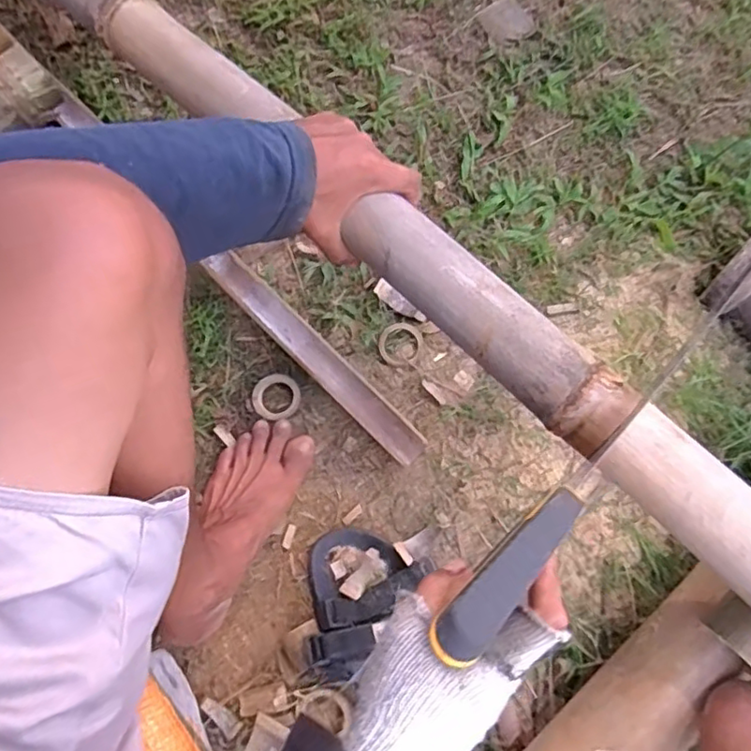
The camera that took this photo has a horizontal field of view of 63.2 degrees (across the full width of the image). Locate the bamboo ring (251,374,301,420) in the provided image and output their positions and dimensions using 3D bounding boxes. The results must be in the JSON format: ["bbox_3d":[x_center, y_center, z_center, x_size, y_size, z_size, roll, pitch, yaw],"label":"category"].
[{"bbox_3d":[-0.115,0.026,0.712,0.056,0.011,0.054,0,74,-1],"label":"bamboo ring"}]

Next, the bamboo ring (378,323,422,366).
[{"bbox_3d":[0.031,-0.037,0.730,0.055,0.007,0.050,0,74,-1],"label":"bamboo ring"}]

